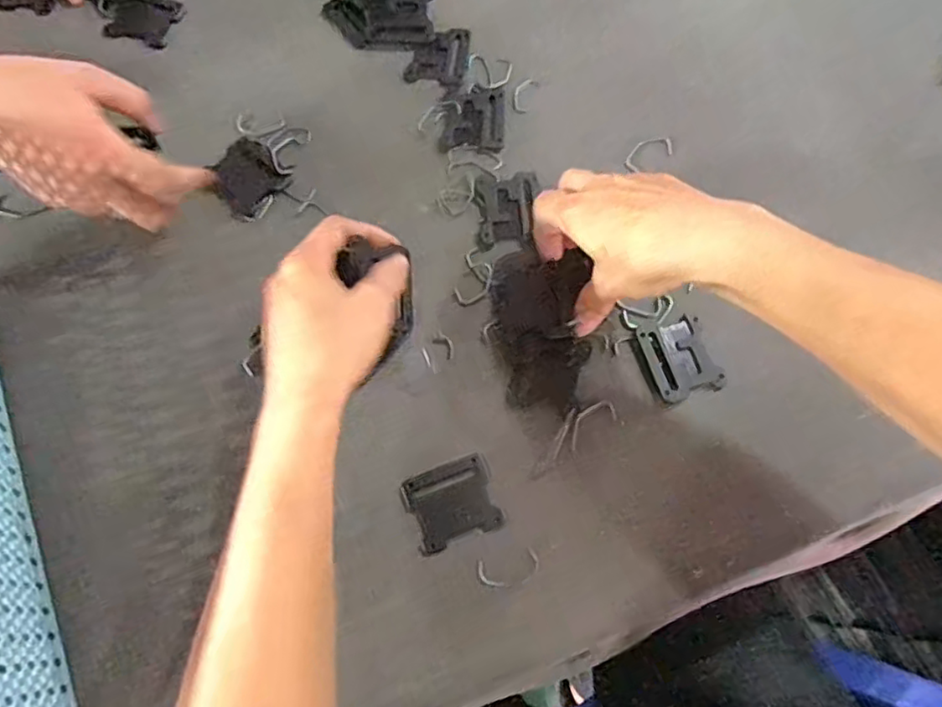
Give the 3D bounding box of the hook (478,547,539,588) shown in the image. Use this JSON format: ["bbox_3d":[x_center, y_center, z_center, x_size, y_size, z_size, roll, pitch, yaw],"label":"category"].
[{"bbox_3d":[0.022,0.120,0.350,0.034,0.004,0.018,-14,72,-5],"label":"hook"}]

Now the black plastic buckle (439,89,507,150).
[{"bbox_3d":[0.002,-0.168,0.448,0.043,0.004,0.052,2,71,1],"label":"black plastic buckle"}]

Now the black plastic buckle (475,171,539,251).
[{"bbox_3d":[0.024,-0.097,0.422,0.041,0.004,0.056,0,71,0],"label":"black plastic buckle"}]

